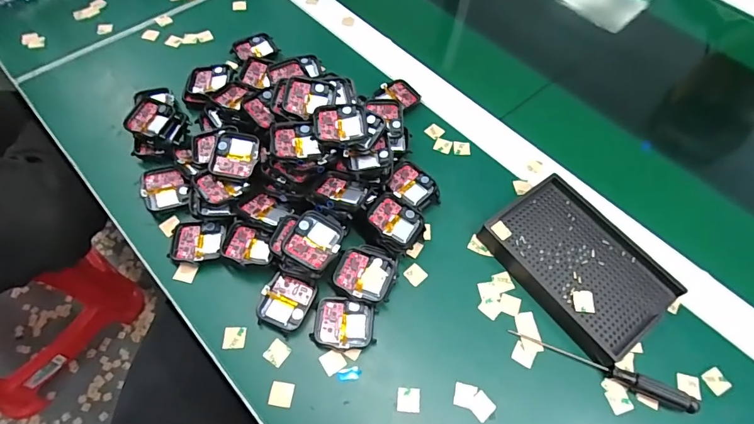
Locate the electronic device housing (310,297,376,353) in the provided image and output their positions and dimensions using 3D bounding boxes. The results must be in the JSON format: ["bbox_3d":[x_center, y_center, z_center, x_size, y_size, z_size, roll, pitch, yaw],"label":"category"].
[{"bbox_3d":[-0.025,0.085,0.316,0.044,0.013,0.037,10,60,1],"label":"electronic device housing"}]

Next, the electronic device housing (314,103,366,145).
[{"bbox_3d":[-0.029,-0.072,0.339,0.042,0.005,0.039,2,60,-3],"label":"electronic device housing"}]

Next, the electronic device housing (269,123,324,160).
[{"bbox_3d":[-0.065,-0.059,0.338,0.039,0.012,0.038,-7,61,-8],"label":"electronic device housing"}]

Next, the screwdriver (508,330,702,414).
[{"bbox_3d":[0.164,0.112,0.306,0.129,0.017,0.011,25,62,10],"label":"screwdriver"}]

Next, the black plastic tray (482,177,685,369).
[{"bbox_3d":[0.163,0.042,0.345,0.096,0.022,0.136,-30,67,-19],"label":"black plastic tray"}]

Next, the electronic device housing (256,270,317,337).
[{"bbox_3d":[-0.070,0.071,0.321,0.037,0.012,0.040,21,61,7],"label":"electronic device housing"}]

